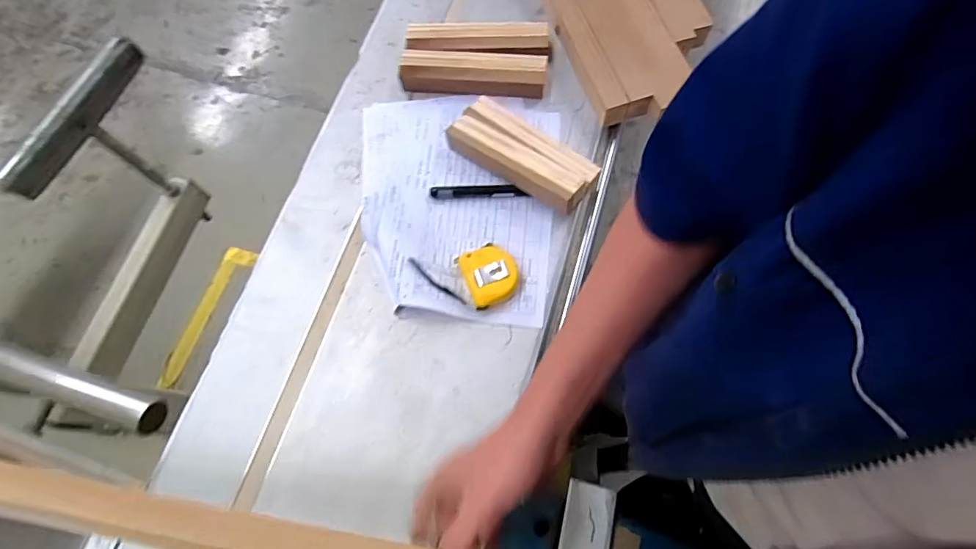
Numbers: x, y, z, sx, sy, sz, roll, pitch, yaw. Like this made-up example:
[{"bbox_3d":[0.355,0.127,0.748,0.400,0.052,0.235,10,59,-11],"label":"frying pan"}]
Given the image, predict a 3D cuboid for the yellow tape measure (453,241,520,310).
[{"bbox_3d":[0.002,0.000,0.578,0.059,0.030,0.068,-22,71,-5],"label":"yellow tape measure"}]

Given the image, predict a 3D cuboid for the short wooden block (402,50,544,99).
[{"bbox_3d":[-0.021,-0.272,0.674,0.199,0.033,0.052,3,71,4],"label":"short wooden block"}]

